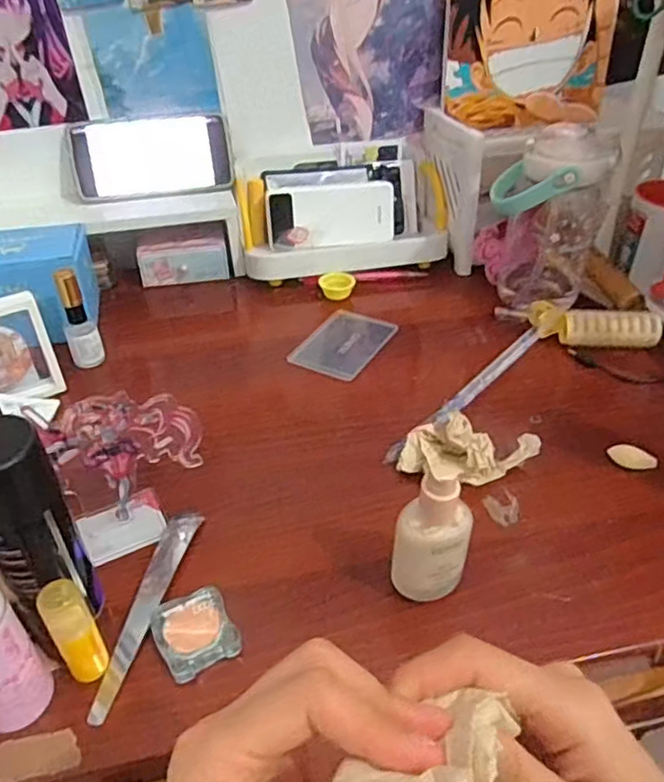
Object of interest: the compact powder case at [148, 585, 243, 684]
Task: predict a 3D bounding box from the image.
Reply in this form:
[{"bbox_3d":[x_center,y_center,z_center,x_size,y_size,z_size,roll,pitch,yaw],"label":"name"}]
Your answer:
[{"bbox_3d":[-0.080,0.140,0.372,0.042,0.013,0.048,-21,42,-23],"label":"compact powder case"}]

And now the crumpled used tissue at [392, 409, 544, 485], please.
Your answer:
[{"bbox_3d":[0.101,0.045,0.465,0.098,0.037,0.045,6,39,8],"label":"crumpled used tissue"}]

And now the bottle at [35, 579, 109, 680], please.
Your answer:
[{"bbox_3d":[-0.136,0.129,0.335,0.015,0.071,0.020,31,48,34],"label":"bottle"}]

